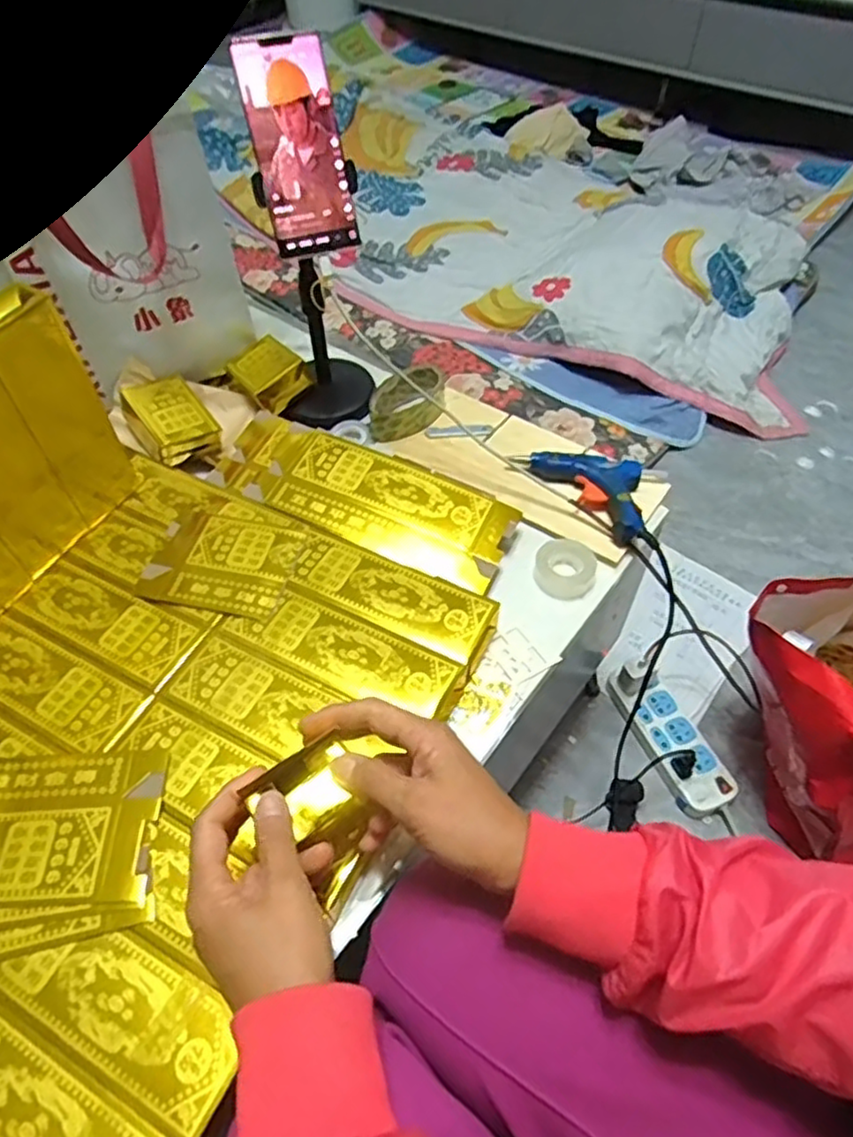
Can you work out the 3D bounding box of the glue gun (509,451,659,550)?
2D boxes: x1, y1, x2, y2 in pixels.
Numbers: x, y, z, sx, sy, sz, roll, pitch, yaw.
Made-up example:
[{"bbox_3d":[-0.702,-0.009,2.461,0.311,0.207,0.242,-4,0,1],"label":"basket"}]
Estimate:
[{"bbox_3d":[0.173,-0.079,0.667,0.081,0.028,0.157,-32,59,-22],"label":"glue gun"}]

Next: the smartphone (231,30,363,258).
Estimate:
[{"bbox_3d":[-0.104,-0.339,0.553,0.069,0.152,0.010,-17,23,-12],"label":"smartphone"}]

